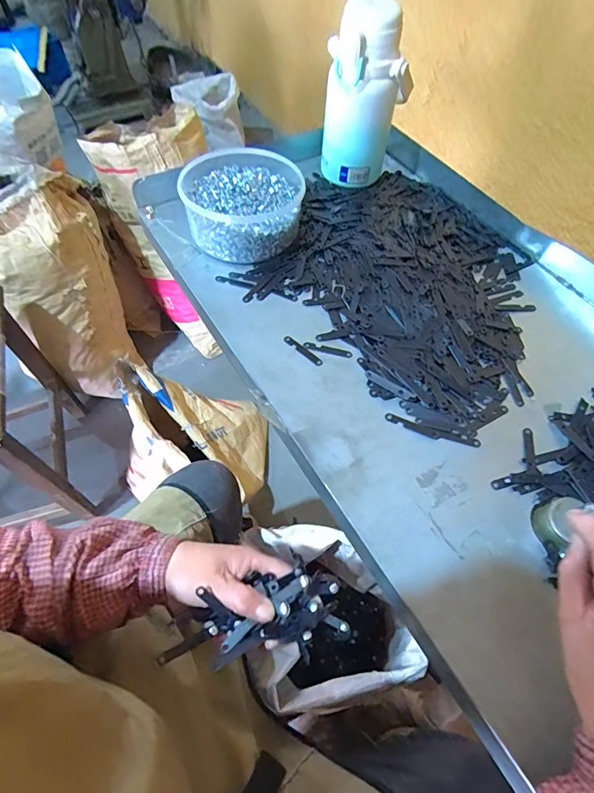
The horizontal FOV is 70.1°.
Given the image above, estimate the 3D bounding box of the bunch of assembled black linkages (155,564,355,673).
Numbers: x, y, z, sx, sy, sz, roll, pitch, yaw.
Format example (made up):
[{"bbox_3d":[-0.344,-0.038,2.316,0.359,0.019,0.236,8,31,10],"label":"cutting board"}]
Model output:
[{"bbox_3d":[-0.035,0.195,0.366,0.153,0.050,0.062,-11,57,-13],"label":"bunch of assembled black linkages"}]

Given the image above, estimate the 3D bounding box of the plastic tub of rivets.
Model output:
[{"bbox_3d":[-0.067,-0.246,0.542,0.145,0.062,0.155,0,57,-1],"label":"plastic tub of rivets"}]

